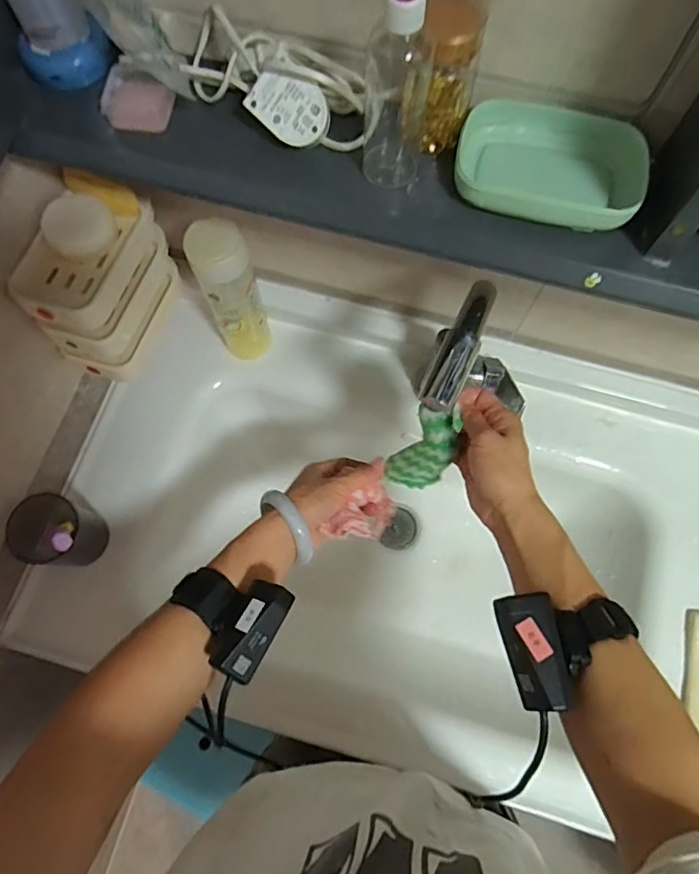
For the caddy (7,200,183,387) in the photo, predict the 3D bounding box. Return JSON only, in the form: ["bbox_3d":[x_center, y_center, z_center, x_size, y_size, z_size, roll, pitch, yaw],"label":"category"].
[{"bbox_3d":[-0.248,-0.152,0.549,0.082,0.132,0.148,20,73,6],"label":"caddy"}]

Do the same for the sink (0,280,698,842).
[{"bbox_3d":[0.058,0.141,0.708,0.771,0.232,0.516,16,73,5],"label":"sink"}]

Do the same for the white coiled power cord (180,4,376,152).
[{"bbox_3d":[-0.052,-0.248,0.383,0.153,0.042,0.060,27,74,8],"label":"white coiled power cord"}]

